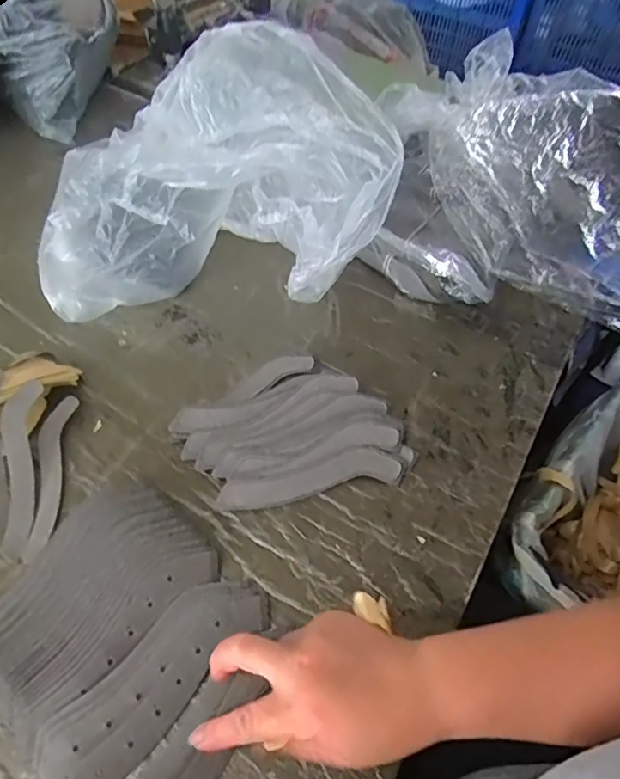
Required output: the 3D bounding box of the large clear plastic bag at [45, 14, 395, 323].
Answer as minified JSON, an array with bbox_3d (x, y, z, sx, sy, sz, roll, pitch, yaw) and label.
[{"bbox_3d":[-0.115,-0.233,0.576,0.355,0.213,0.253,-5,53,-7],"label":"large clear plastic bag"}]

